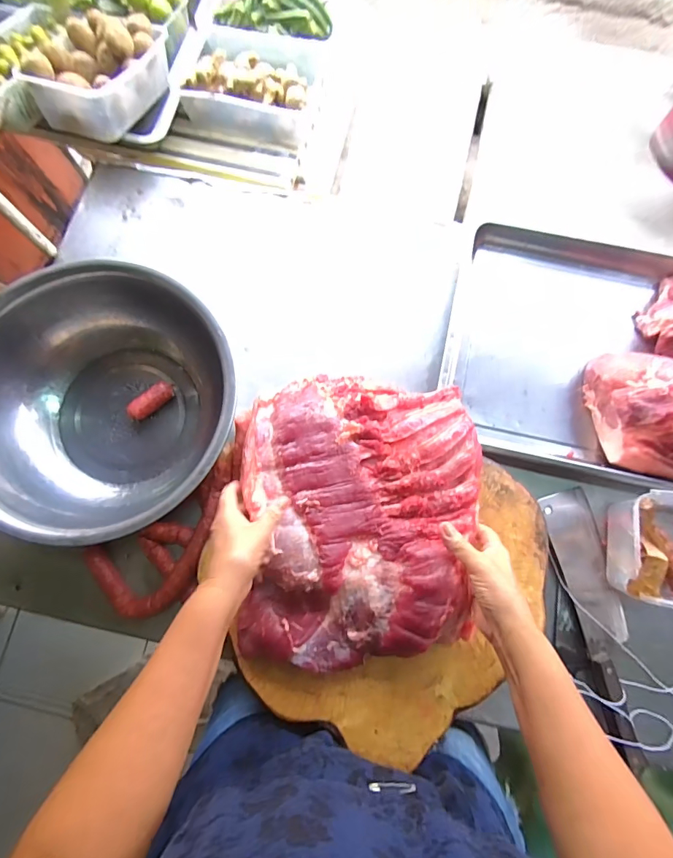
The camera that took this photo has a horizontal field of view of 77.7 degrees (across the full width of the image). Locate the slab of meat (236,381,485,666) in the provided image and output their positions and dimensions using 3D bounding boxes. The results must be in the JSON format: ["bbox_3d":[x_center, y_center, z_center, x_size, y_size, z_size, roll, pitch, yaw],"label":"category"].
[{"bbox_3d":[0.032,0.100,0.504,0.285,0.063,0.339,-1,78,-1],"label":"slab of meat"}]

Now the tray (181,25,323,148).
[{"bbox_3d":[-0.150,-0.633,0.766,0.229,0.081,0.179,14,78,3],"label":"tray"}]

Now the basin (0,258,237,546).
[{"bbox_3d":[-0.317,-0.029,0.589,0.355,0.148,0.347,0,78,0],"label":"basin"}]

